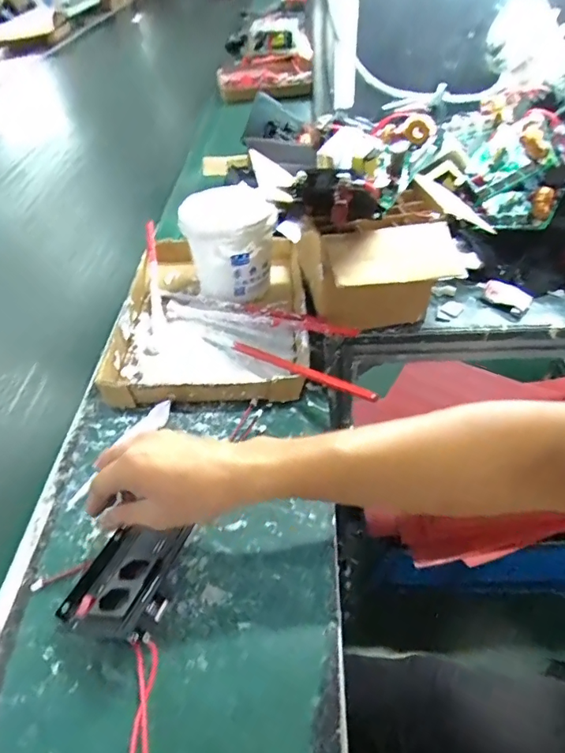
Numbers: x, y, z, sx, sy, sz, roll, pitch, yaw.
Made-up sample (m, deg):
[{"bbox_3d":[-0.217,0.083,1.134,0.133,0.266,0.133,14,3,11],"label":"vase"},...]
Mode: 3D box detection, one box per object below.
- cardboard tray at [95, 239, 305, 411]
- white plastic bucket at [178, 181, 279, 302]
[{"bbox_3d":[-0.092,-0.100,0.654,0.241,0.042,0.359,-5,45,-1],"label":"cardboard tray"},{"bbox_3d":[-0.074,-0.177,0.656,0.111,0.131,0.111,-17,46,-13],"label":"white plastic bucket"}]

